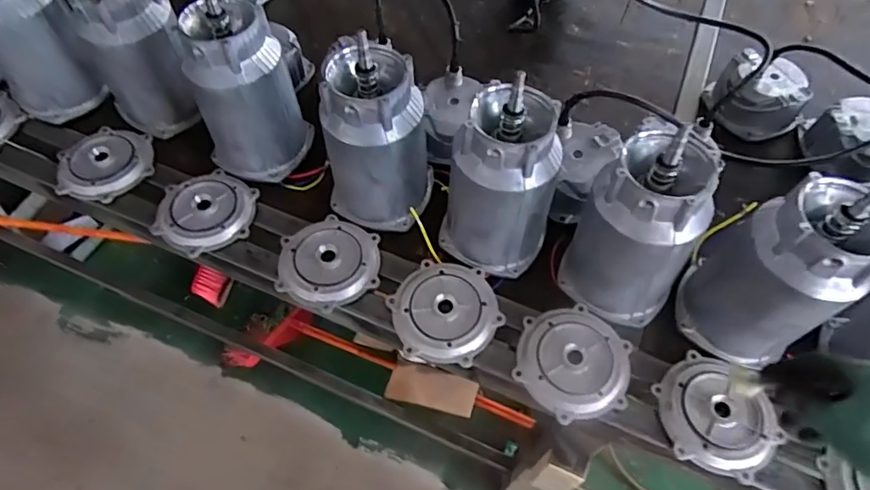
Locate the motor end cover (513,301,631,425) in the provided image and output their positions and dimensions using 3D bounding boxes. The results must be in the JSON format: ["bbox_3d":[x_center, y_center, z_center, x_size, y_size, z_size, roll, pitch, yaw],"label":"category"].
[{"bbox_3d":[0.159,0.130,0.616,0.124,0.018,0.132,11,59,6],"label":"motor end cover"}]

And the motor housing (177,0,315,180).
[{"bbox_3d":[-0.247,-0.198,0.697,0.113,0.206,0.122,17,60,10],"label":"motor housing"}]

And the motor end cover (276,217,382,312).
[{"bbox_3d":[-0.135,0.018,0.683,0.124,0.016,0.126,5,58,2],"label":"motor end cover"}]

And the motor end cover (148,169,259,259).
[{"bbox_3d":[-0.311,-0.047,0.721,0.122,0.017,0.125,1,58,0],"label":"motor end cover"}]

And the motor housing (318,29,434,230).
[{"bbox_3d":[-0.070,-0.126,0.656,0.119,0.209,0.119,15,59,9],"label":"motor housing"}]

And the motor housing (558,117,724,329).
[{"bbox_3d":[0.225,-0.010,0.592,0.128,0.215,0.113,19,60,11],"label":"motor housing"}]

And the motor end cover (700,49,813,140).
[{"bbox_3d":[0.506,-0.235,0.834,0.129,0.079,0.129,-6,58,-4],"label":"motor end cover"}]

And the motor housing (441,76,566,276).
[{"bbox_3d":[0.076,-0.072,0.615,0.119,0.224,0.109,0,58,0],"label":"motor housing"}]

